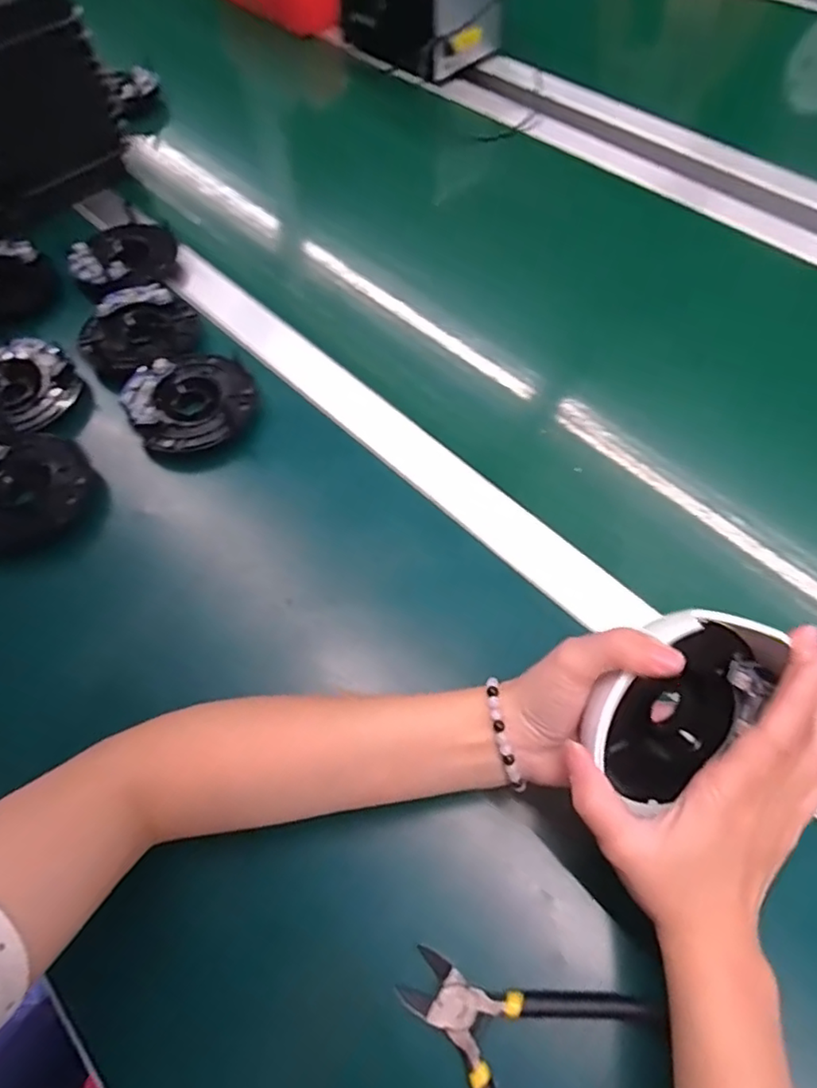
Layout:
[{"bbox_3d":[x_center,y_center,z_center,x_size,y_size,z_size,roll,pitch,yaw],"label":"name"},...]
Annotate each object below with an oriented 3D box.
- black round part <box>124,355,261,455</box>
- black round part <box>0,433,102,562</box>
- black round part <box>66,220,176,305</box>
[{"bbox_3d":[-0.173,-0.115,0.484,0.096,0.028,0.088,-1,61,2],"label":"black round part"},{"bbox_3d":[-0.286,-0.035,0.448,0.097,0.036,0.098,-1,61,2],"label":"black round part"},{"bbox_3d":[-0.286,-0.282,0.587,0.104,0.028,0.104,-1,61,2],"label":"black round part"}]

